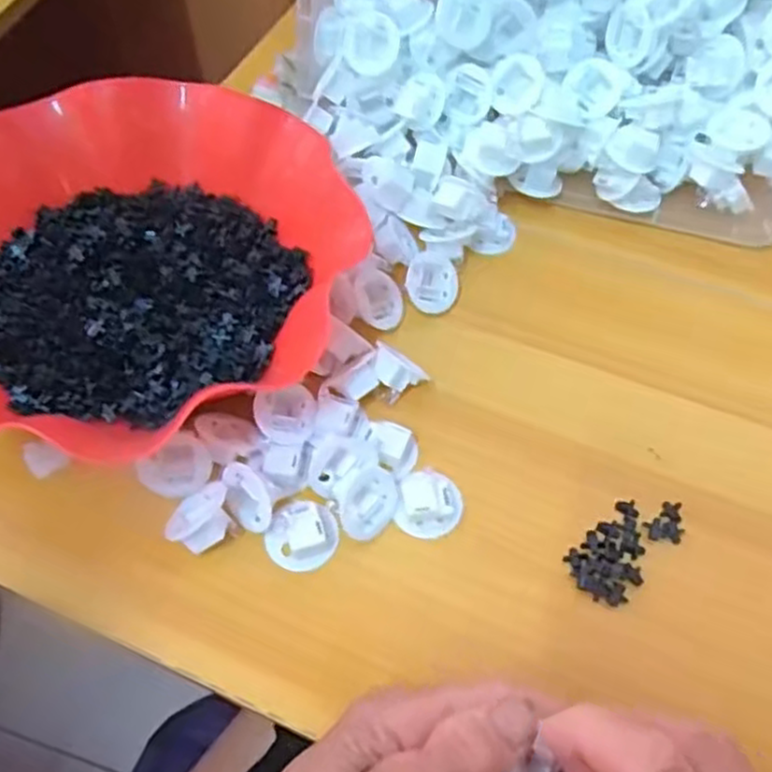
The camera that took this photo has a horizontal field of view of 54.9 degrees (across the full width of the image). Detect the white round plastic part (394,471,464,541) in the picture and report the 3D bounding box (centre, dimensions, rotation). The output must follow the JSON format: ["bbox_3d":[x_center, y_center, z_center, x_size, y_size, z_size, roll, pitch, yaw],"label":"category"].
[{"bbox_3d":[0.020,0.054,0.339,0.029,0.014,0.027,0,57,0],"label":"white round plastic part"}]

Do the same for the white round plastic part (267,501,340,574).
[{"bbox_3d":[-0.037,0.066,0.330,0.029,0.014,0.030,0,57,0],"label":"white round plastic part"}]

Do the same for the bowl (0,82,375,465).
[{"bbox_3d":[-0.119,-0.057,0.360,0.217,0.067,0.196,-10,58,-6],"label":"bowl"}]

